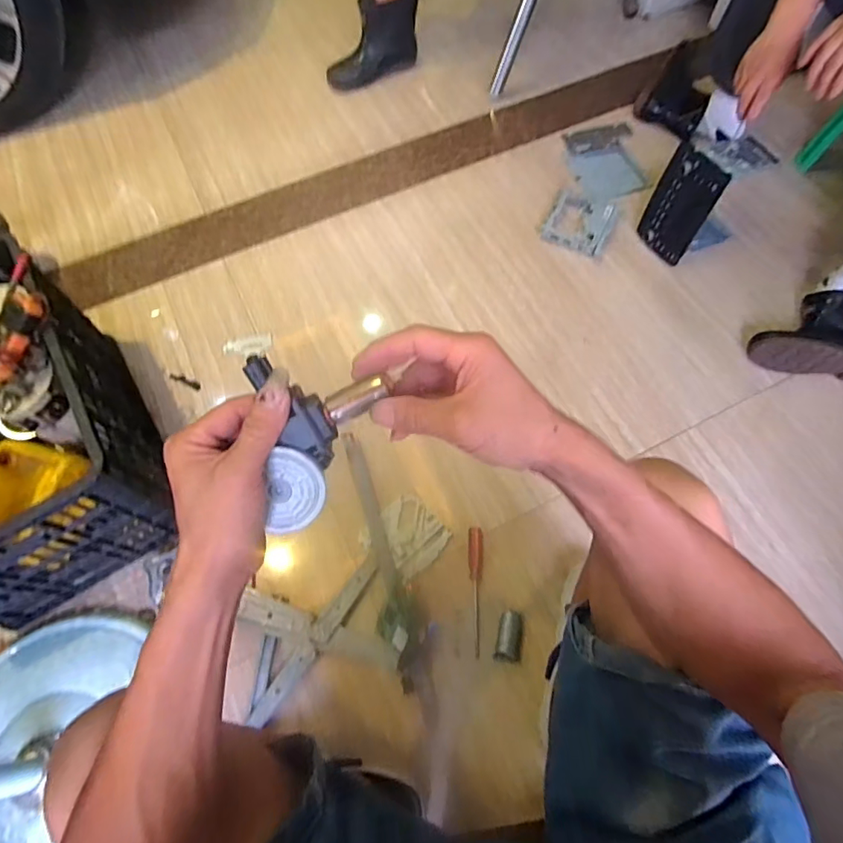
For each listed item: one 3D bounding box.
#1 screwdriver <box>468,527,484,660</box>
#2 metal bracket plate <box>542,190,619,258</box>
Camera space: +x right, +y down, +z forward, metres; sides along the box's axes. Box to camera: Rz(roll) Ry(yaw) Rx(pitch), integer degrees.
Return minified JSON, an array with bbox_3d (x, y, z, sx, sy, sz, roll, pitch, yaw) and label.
[{"bbox_3d":[0.088,0.271,0.812,0.024,0.016,0.197,1,67,3],"label":"screwdriver"},{"bbox_3d":[0.350,-0.446,1.119,0.141,0.025,0.140,27,71,13],"label":"metal bracket plate"}]

